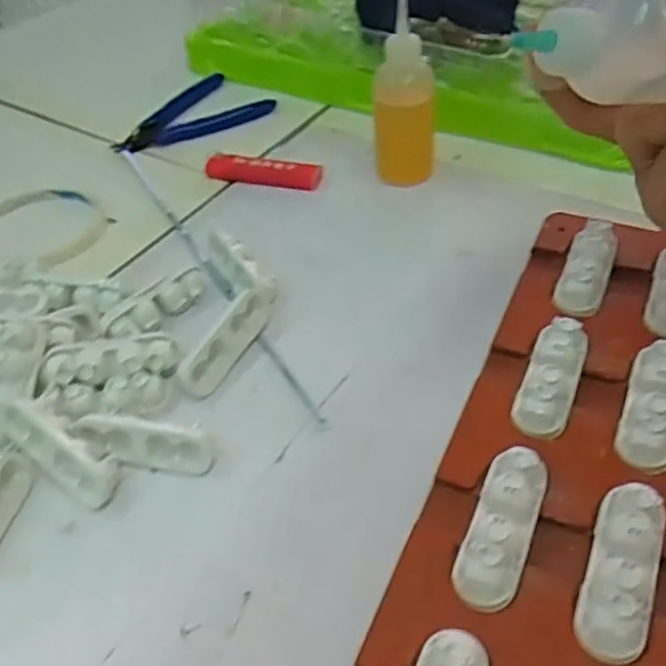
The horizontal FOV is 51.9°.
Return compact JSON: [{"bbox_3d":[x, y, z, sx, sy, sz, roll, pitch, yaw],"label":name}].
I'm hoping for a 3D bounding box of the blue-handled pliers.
[{"bbox_3d":[-0.104,-0.156,0.498,0.065,0.013,0.110,33,56,32],"label":"blue-handled pliers"}]

